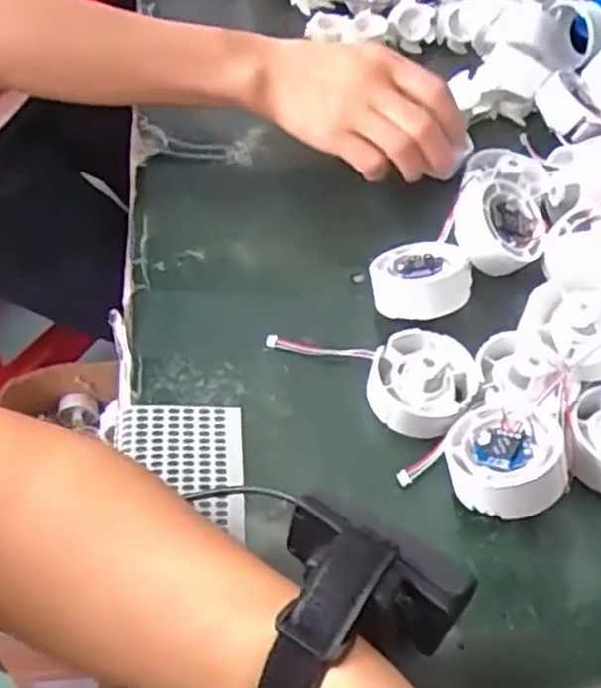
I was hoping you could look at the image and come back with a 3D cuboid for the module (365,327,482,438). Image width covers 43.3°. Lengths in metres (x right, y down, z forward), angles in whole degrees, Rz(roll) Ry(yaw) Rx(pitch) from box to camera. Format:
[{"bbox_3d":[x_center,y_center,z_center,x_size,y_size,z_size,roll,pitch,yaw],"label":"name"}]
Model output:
[{"bbox_3d":[0.066,0.018,0.400,0.056,0.031,0.053,2,52,-3],"label":"module"}]

